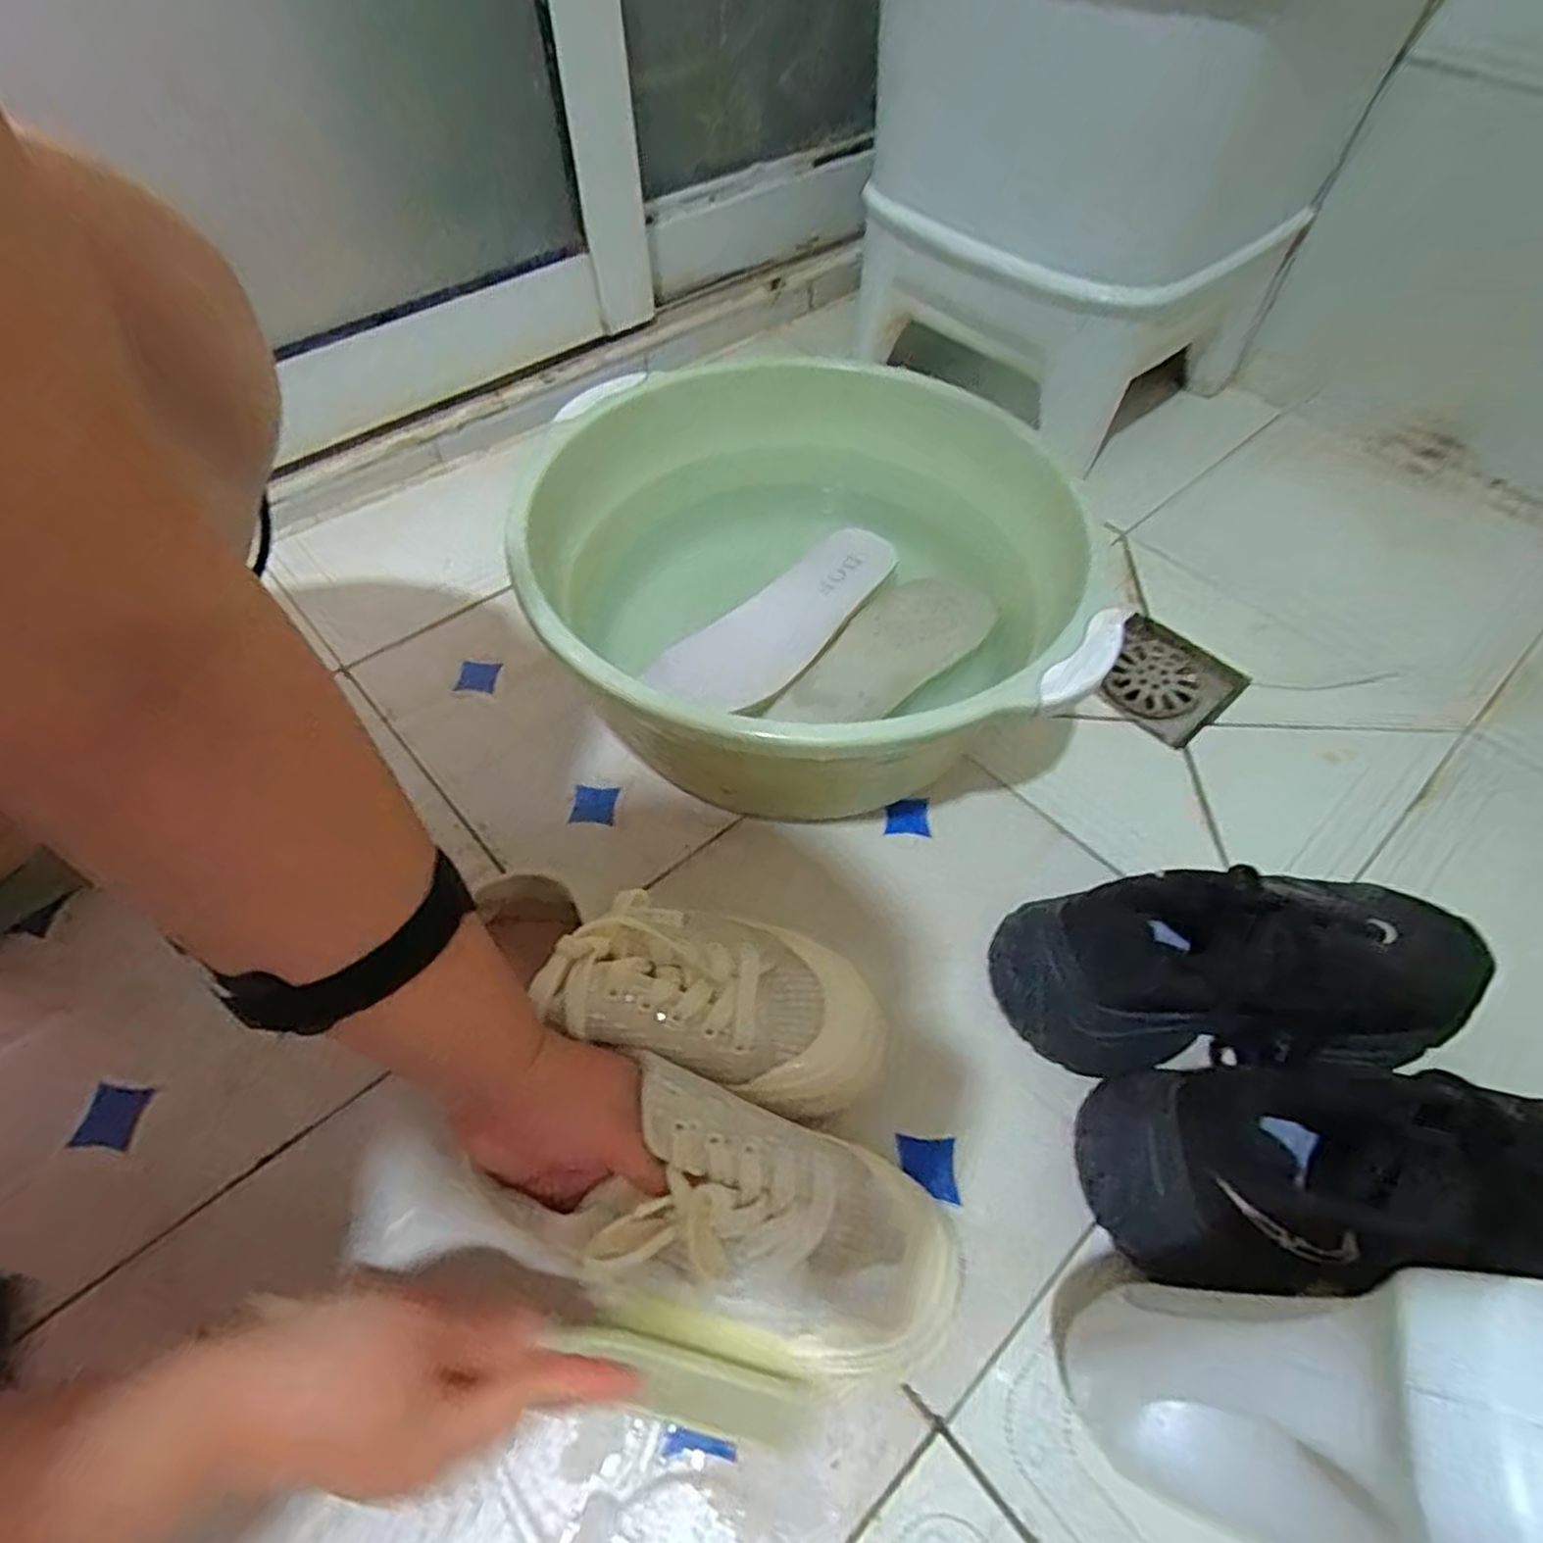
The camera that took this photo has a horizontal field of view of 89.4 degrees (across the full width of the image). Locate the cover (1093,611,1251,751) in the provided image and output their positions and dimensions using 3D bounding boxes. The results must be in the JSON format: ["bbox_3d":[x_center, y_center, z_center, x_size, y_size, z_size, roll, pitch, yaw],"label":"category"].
[{"bbox_3d":[0.314,-0.073,0.635,0.100,0.015,0.101,-36,65,-21],"label":"cover"}]

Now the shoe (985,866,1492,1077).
[{"bbox_3d":[0.252,0.105,0.425,0.258,0.105,0.103,0,53,-1],"label":"shoe"}]

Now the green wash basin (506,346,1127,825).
[{"bbox_3d":[0.014,-0.127,0.552,0.344,0.155,0.388,-18,56,-14],"label":"green wash basin"}]

